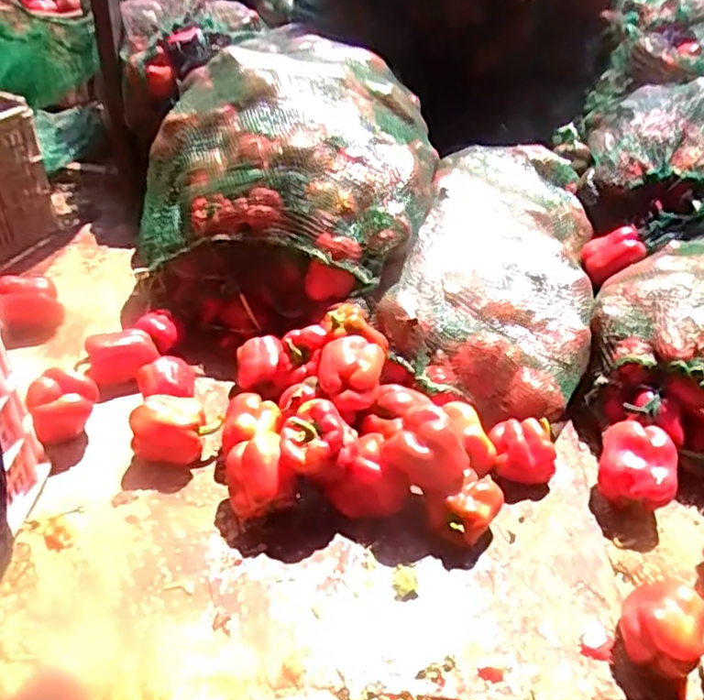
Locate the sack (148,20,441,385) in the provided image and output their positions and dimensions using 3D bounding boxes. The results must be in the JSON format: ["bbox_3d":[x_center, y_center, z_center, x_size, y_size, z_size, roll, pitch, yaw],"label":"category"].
[{"bbox_3d":[-0.100,-0.295,1.286,0.493,0.404,0.551,17,40,15],"label":"sack"}]

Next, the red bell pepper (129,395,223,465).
[{"bbox_3d":[-0.265,0.119,0.983,0.114,0.085,0.086,-30,50,-35],"label":"red bell pepper"}]

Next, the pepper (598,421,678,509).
[{"bbox_3d":[0.416,0.178,0.980,0.101,0.096,0.111,11,39,9],"label":"pepper"}]

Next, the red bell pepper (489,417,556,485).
[{"bbox_3d":[0.256,0.156,1.007,0.089,0.078,0.088,0,39,-5],"label":"red bell pepper"}]

